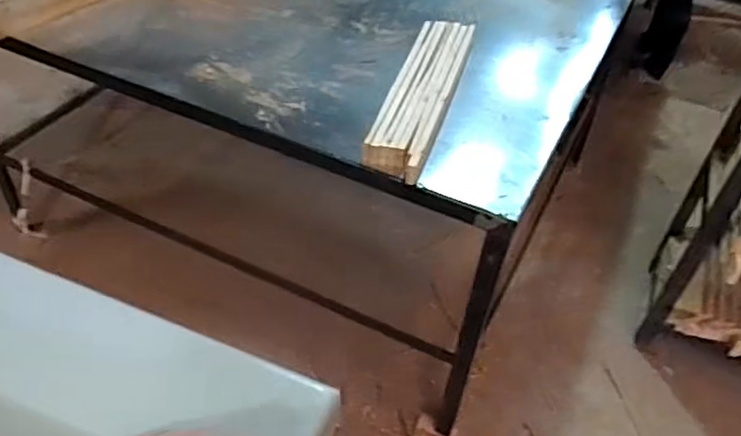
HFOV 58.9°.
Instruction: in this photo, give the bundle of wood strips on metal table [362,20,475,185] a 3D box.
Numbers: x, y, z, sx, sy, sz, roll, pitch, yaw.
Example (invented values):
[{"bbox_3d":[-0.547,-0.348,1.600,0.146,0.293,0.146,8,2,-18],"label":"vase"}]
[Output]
[{"bbox_3d":[0.104,-0.255,1.281,0.114,0.057,0.511,8,45,14],"label":"bundle of wood strips on metal table"}]

